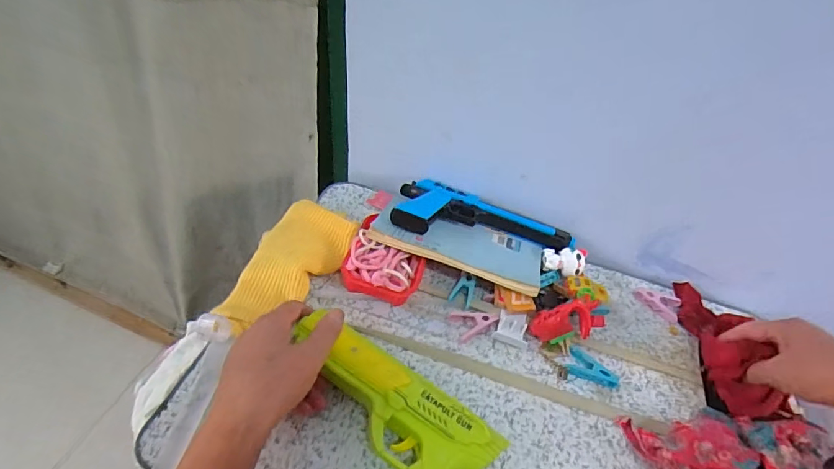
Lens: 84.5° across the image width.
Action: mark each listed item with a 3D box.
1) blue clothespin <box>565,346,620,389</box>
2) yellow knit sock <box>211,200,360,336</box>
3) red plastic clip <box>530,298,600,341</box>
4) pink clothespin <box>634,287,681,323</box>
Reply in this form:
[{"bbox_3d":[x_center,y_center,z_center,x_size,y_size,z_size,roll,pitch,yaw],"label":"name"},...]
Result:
[{"bbox_3d":[0.185,0.138,0.481,0.052,0.010,0.034,17,46,10],"label":"blue clothespin"},{"bbox_3d":[-0.136,0.031,0.496,0.087,0.020,0.179,18,46,11],"label":"yellow knit sock"},{"bbox_3d":[0.160,0.092,0.490,0.073,0.030,0.034,-19,48,1],"label":"red plastic clip"},{"bbox_3d":[0.291,0.082,0.557,0.052,0.010,0.032,21,46,13],"label":"pink clothespin"}]

